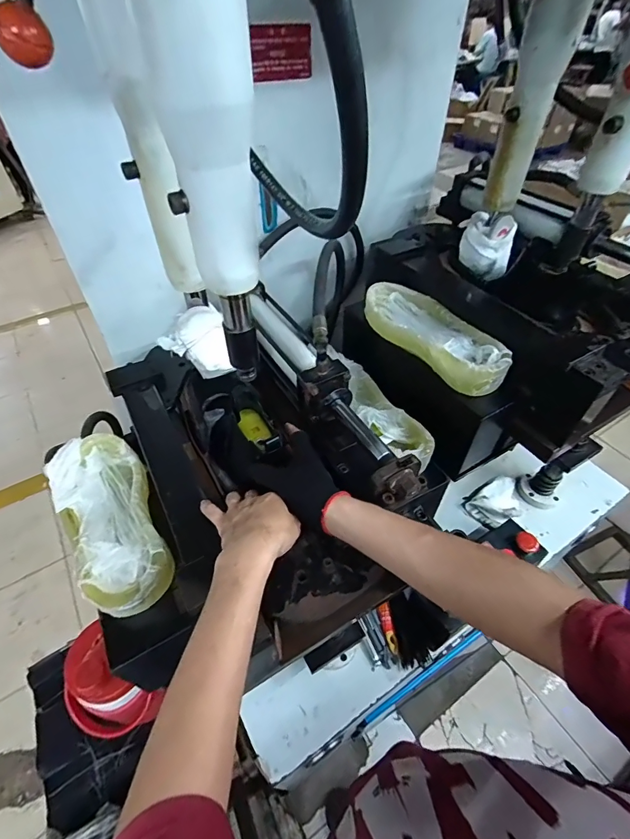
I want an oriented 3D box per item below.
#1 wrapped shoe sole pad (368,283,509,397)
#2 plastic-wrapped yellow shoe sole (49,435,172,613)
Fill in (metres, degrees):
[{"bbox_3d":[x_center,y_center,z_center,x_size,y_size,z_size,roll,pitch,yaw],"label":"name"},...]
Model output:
[{"bbox_3d":[0.197,-0.153,0.679,0.114,0.043,0.299,-24,52,-21],"label":"wrapped shoe sole pad"},{"bbox_3d":[-0.281,0.126,0.545,0.112,0.040,0.288,-29,54,-24],"label":"plastic-wrapped yellow shoe sole"}]

